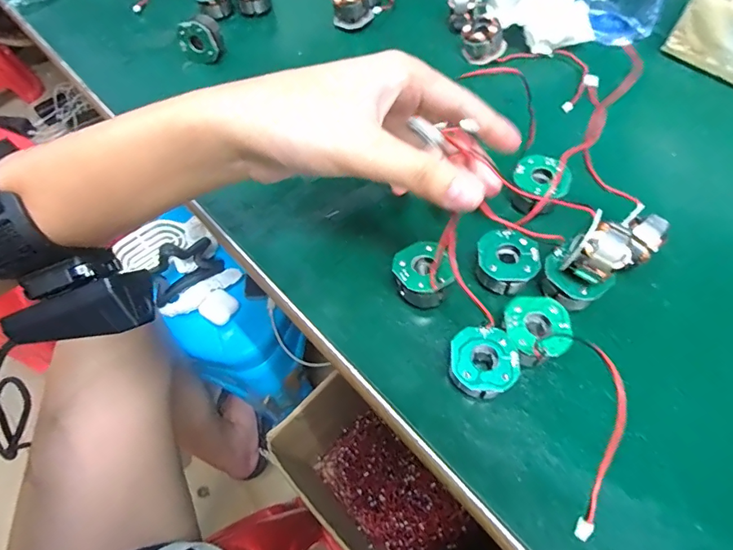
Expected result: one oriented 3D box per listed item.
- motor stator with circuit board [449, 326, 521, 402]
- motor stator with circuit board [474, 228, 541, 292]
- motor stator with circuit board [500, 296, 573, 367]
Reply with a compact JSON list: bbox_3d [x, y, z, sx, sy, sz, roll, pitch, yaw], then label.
[{"bbox_3d":[0.055,0.043,0.216,0.031,0.021,0.031,-2,61,3],"label":"motor stator with circuit board"},{"bbox_3d":[0.074,-0.007,0.240,0.031,0.017,0.029,-2,61,3],"label":"motor stator with circuit board"},{"bbox_3d":[0.083,0.028,0.222,0.032,0.022,0.031,-2,61,3],"label":"motor stator with circuit board"}]

